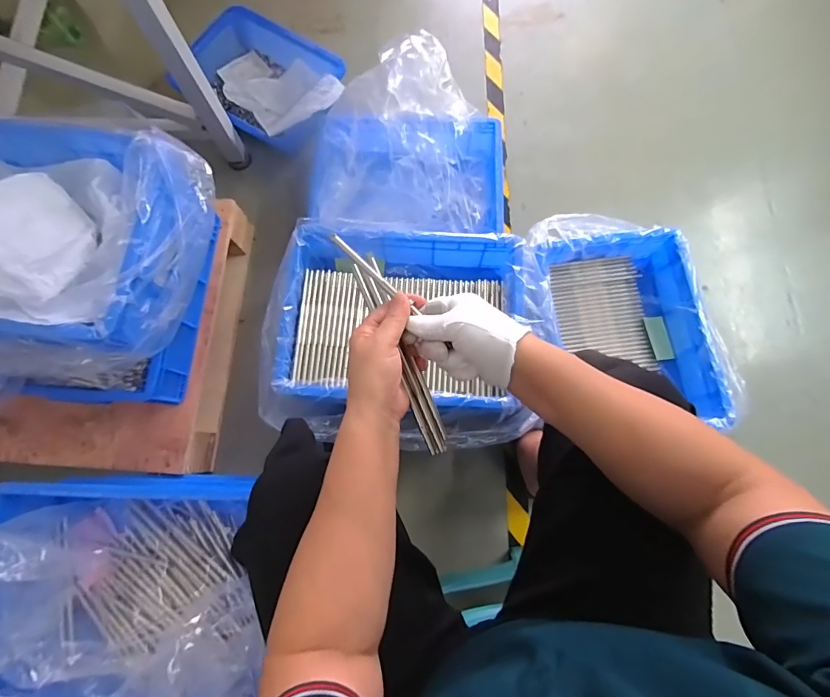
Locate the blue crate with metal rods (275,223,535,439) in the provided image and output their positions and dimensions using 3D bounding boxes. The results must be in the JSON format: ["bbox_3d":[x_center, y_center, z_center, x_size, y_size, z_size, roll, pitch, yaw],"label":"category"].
[{"bbox_3d":[-0.025,-0.028,0.755,0.424,0.109,0.368,7,77,3],"label":"blue crate with metal rods"}]

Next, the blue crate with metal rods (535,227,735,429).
[{"bbox_3d":[0.420,-0.034,0.861,0.297,0.107,0.388,-10,77,-1],"label":"blue crate with metal rods"}]

